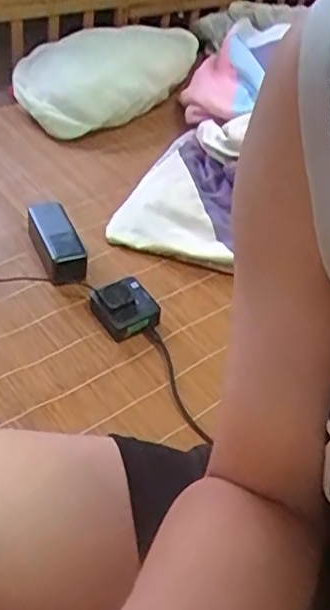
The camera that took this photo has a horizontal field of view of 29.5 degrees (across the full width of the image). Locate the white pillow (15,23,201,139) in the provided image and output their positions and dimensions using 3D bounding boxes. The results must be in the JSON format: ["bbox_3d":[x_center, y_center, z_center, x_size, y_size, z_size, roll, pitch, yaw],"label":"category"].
[{"bbox_3d":[-0.111,-0.454,1.225,0.219,0.067,0.471,31,50,22],"label":"white pillow"}]

